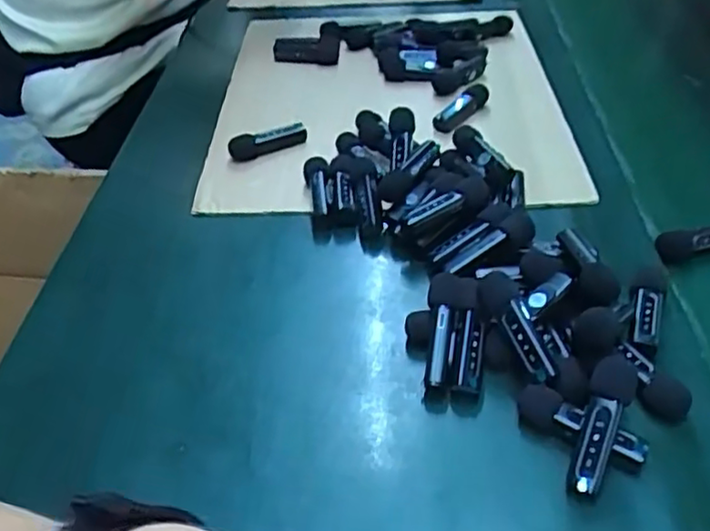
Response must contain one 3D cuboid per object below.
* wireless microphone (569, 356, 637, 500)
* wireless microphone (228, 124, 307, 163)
[{"bbox_3d":[0.117,0.077,0.318,0.020,0.014,0.067,18,76,20],"label":"wireless microphone"},{"bbox_3d":[-0.070,-0.100,0.535,0.062,0.021,0.020,-17,44,-17],"label":"wireless microphone"}]

